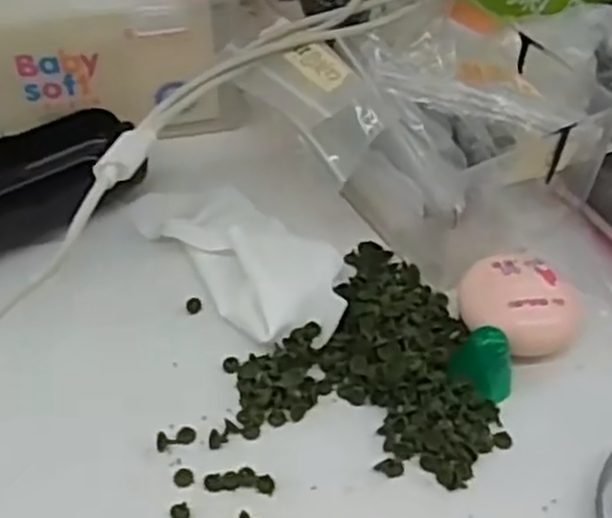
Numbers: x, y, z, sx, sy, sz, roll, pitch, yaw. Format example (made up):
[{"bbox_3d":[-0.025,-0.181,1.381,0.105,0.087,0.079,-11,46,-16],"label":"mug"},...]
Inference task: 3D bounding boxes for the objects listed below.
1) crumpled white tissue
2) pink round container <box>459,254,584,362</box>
[{"bbox_3d":[-0.029,-0.006,0.356,0.055,0.016,0.118,-35,57,-28],"label":"crumpled white tissue"},{"bbox_3d":[0.086,0.019,0.326,0.040,0.019,0.046,-26,53,-22],"label":"pink round container"}]

